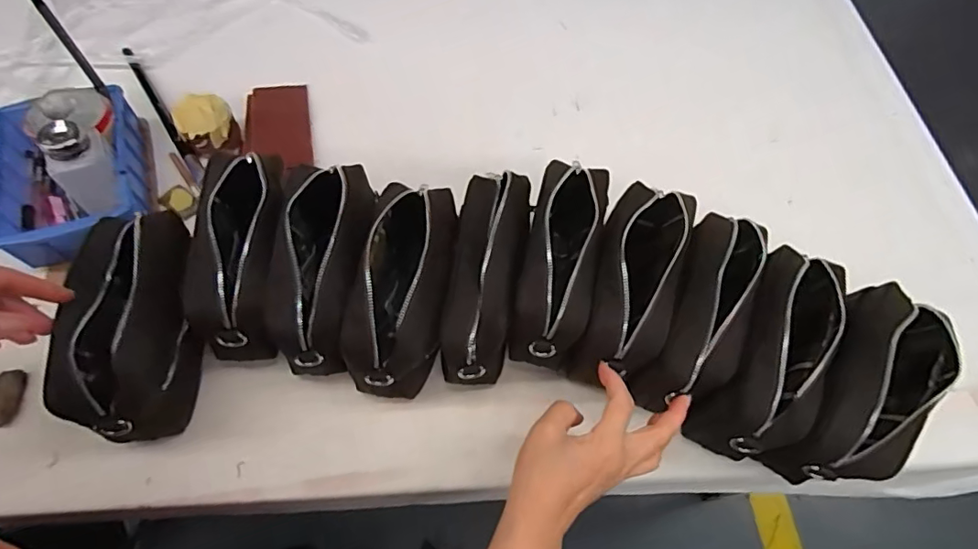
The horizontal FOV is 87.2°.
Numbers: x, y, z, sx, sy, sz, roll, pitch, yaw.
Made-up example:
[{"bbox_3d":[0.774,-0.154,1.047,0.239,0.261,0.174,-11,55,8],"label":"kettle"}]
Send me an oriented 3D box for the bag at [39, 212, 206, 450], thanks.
[{"bbox_3d":[-0.308,0.048,0.454,0.100,0.102,0.177,-13,63,-10],"label":"bag"}]

